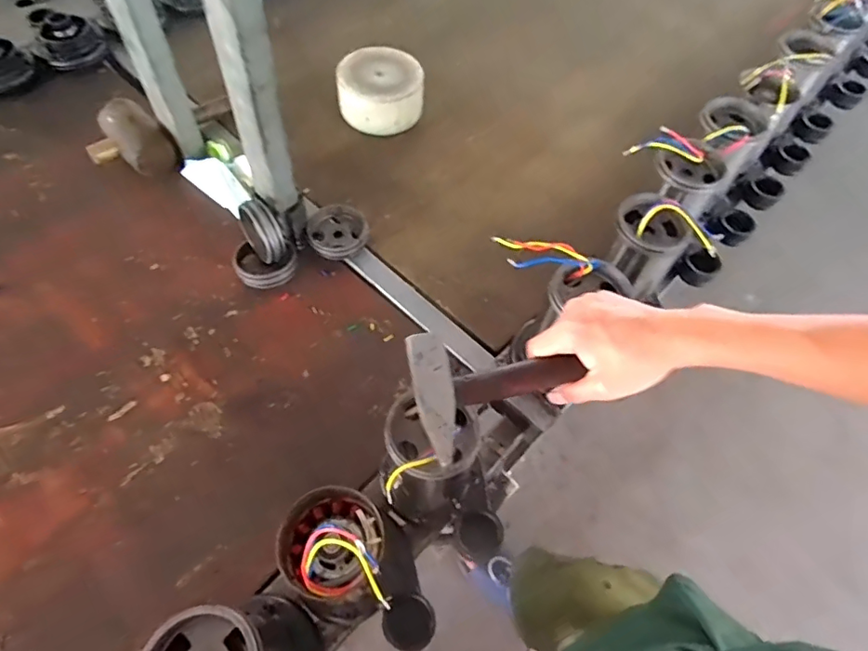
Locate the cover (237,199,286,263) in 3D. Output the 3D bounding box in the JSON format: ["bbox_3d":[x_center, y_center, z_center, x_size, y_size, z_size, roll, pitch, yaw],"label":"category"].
[{"bbox_3d":[-0.240,-0.129,0.747,0.046,0.096,0.088,-24,65,-17],"label":"cover"}]

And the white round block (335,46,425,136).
[{"bbox_3d":[-0.094,-0.411,0.942,0.147,0.093,0.139,1,60,-2],"label":"white round block"}]

